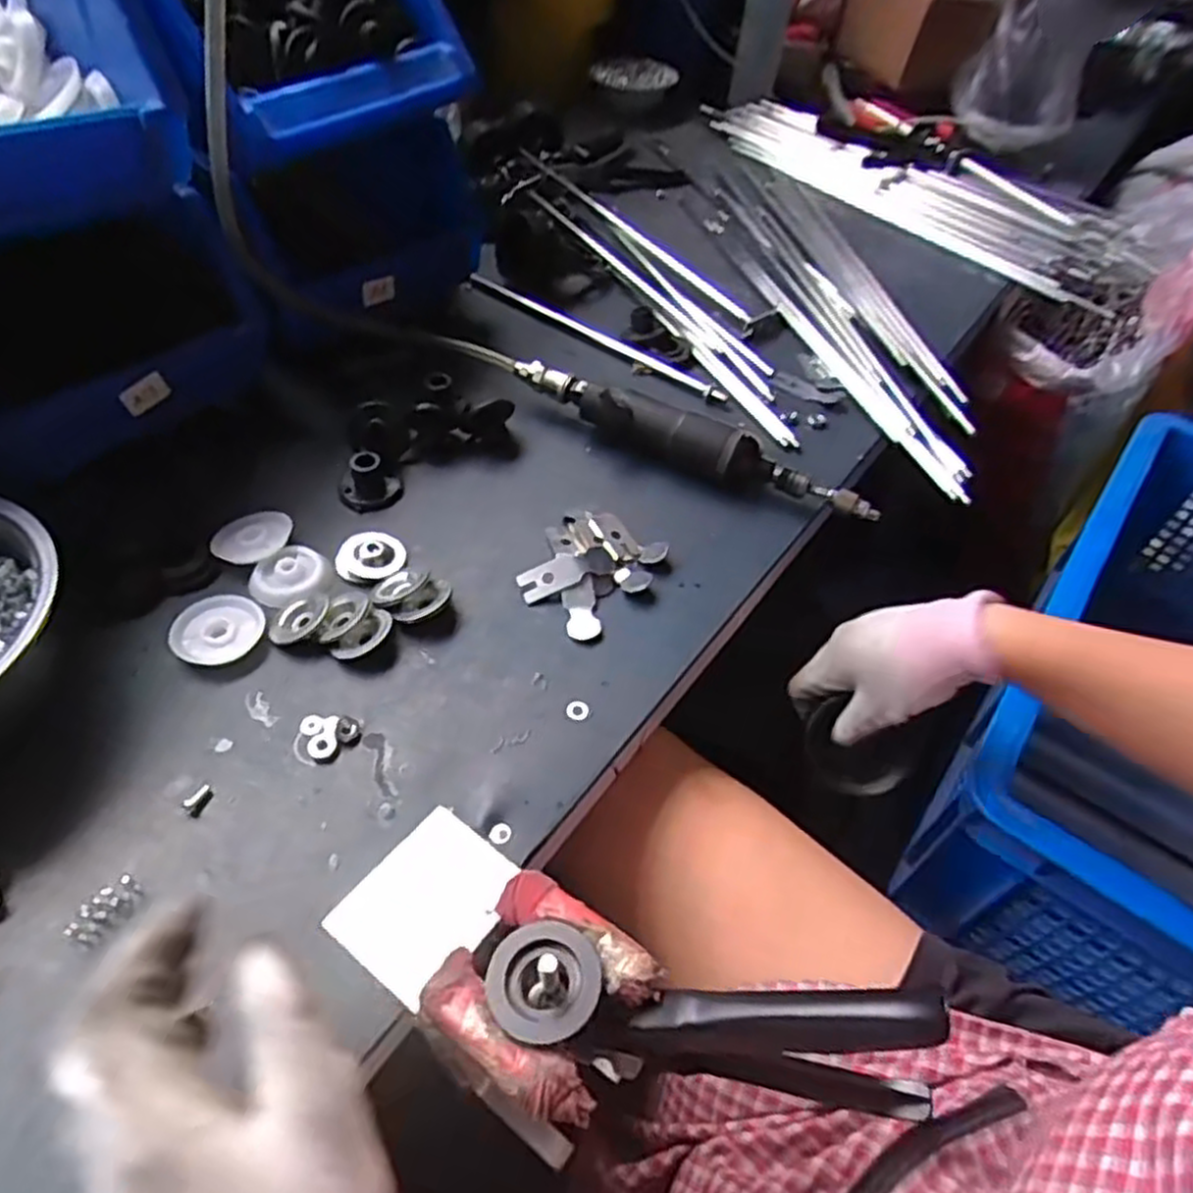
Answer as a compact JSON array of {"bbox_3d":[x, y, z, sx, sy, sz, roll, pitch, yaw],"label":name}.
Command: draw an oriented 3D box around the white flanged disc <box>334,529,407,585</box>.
[{"bbox_3d":[-0.146,-0.026,0.502,0.043,0.008,0.040,2,49,-2],"label":"white flanged disc"}]

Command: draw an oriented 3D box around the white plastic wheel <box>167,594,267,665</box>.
[{"bbox_3d":[-0.223,0.019,0.458,0.046,0.007,0.051,31,54,22],"label":"white plastic wheel"}]

